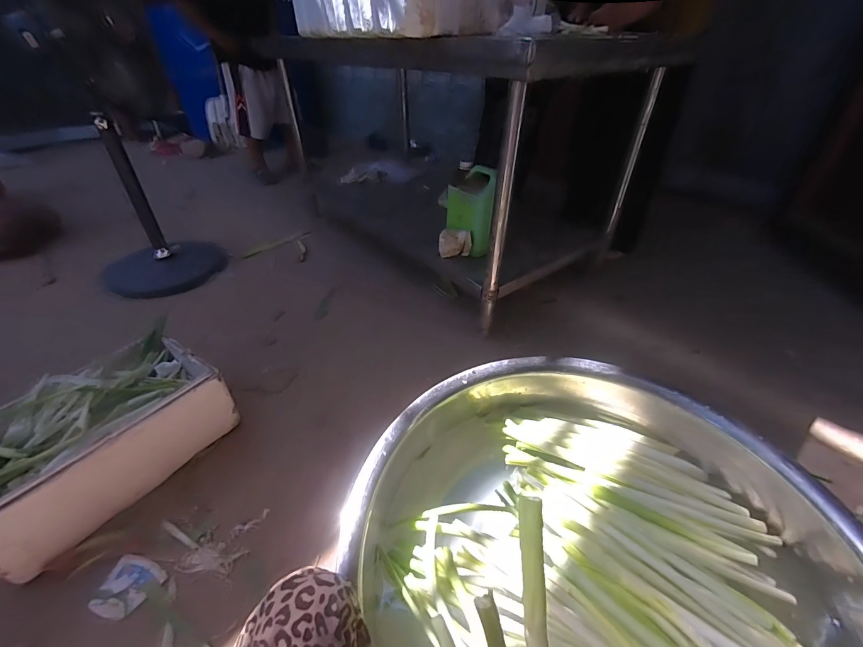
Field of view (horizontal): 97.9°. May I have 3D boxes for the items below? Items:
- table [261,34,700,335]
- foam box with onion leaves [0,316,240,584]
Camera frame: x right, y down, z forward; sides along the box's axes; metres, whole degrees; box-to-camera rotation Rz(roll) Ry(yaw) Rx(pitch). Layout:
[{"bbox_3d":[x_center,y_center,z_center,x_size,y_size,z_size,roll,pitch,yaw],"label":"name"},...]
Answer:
[{"bbox_3d":[0.151,-0.593,1.406,0.830,0.718,1.033,-29,45,-33],"label":"table"},{"bbox_3d":[-0.742,0.242,0.842,0.329,0.180,0.448,22,42,27],"label":"foam box with onion leaves"}]

